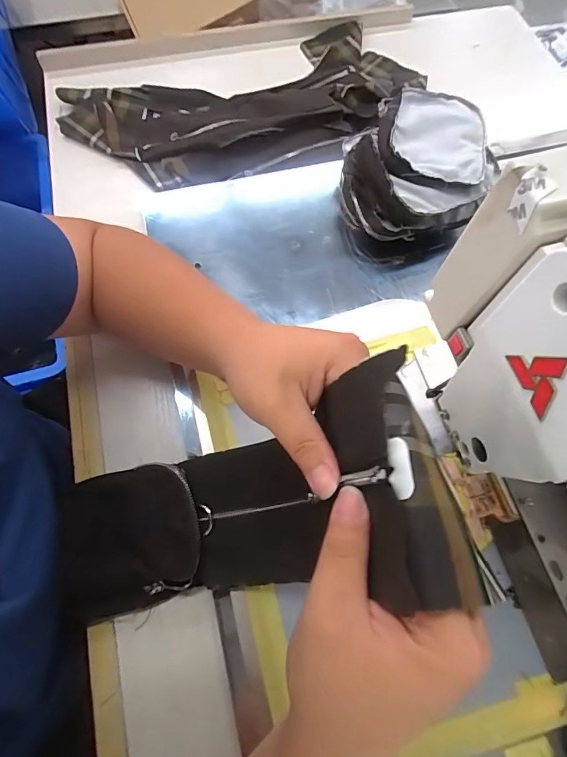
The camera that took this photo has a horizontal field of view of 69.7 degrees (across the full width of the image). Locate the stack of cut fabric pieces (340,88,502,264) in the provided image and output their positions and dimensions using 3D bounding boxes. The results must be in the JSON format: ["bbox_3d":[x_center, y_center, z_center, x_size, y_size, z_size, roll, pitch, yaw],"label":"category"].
[{"bbox_3d":[0.150,-0.242,0.488,0.150,0.097,0.185,-4,69,-3],"label":"stack of cut fabric pieces"}]

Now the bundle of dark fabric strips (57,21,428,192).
[{"bbox_3d":[-0.039,-0.393,0.587,0.519,0.045,0.267,-22,71,-10],"label":"bundle of dark fabric strips"}]

